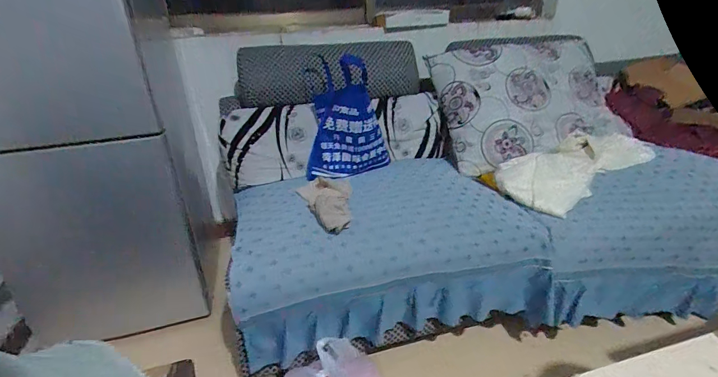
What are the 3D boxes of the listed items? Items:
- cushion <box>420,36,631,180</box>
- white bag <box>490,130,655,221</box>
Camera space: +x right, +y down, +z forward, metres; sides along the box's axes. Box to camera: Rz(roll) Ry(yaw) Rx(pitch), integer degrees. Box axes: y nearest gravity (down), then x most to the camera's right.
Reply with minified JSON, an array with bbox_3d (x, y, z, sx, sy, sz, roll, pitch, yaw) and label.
[{"bbox_3d":[0.702,-0.377,1.484,0.737,0.552,0.158,-8,-11,-12],"label":"cushion"},{"bbox_3d":[0.757,-0.094,1.292,0.584,0.062,0.266,-25,54,-20],"label":"white bag"}]

